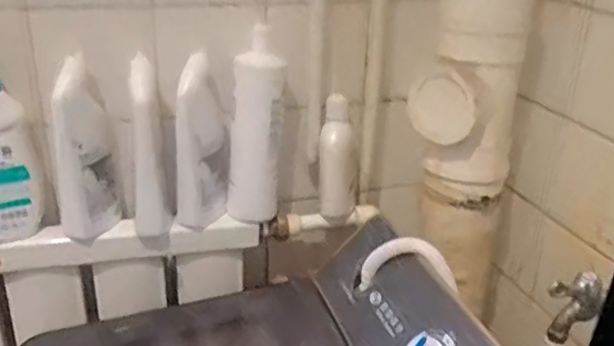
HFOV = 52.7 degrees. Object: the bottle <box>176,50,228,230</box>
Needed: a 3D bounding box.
[{"bbox_3d":[-0.144,-0.038,0.846,0.067,0.232,0.046,-1,24,-7],"label":"bottle"}]

